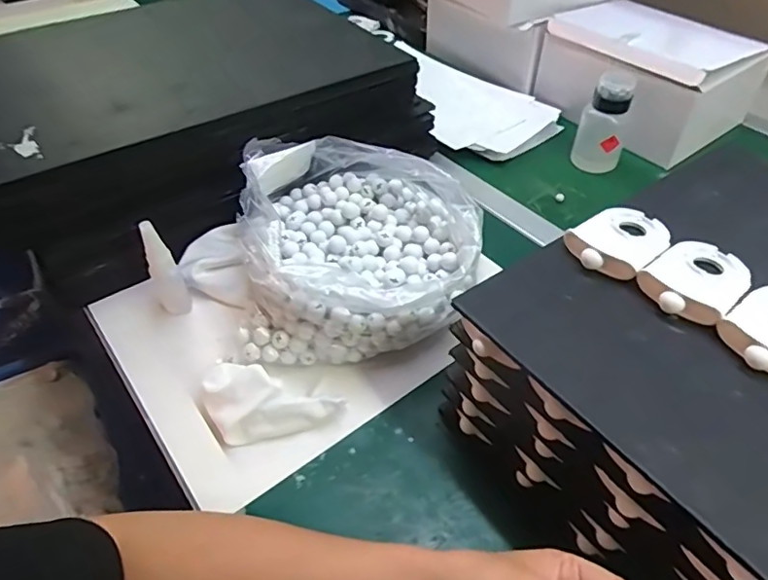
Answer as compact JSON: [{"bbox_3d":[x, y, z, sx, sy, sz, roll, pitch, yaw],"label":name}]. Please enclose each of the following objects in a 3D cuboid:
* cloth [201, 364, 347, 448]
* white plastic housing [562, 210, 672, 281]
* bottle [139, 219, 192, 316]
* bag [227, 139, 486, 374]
[{"bbox_3d":[-0.097,0.089,0.466,0.114,0.041,0.071,-12,47,-11],"label":"cloth"},{"bbox_3d":[0.182,-0.040,0.412,0.085,0.012,0.057,-33,54,-27],"label":"white plastic housing"},{"bbox_3d":[-0.213,-0.020,0.521,0.027,0.118,0.023,-25,50,-22],"label":"bottle"},{"bbox_3d":[-0.029,-0.042,0.533,0.223,0.120,0.212,-1,45,0],"label":"bag"}]

